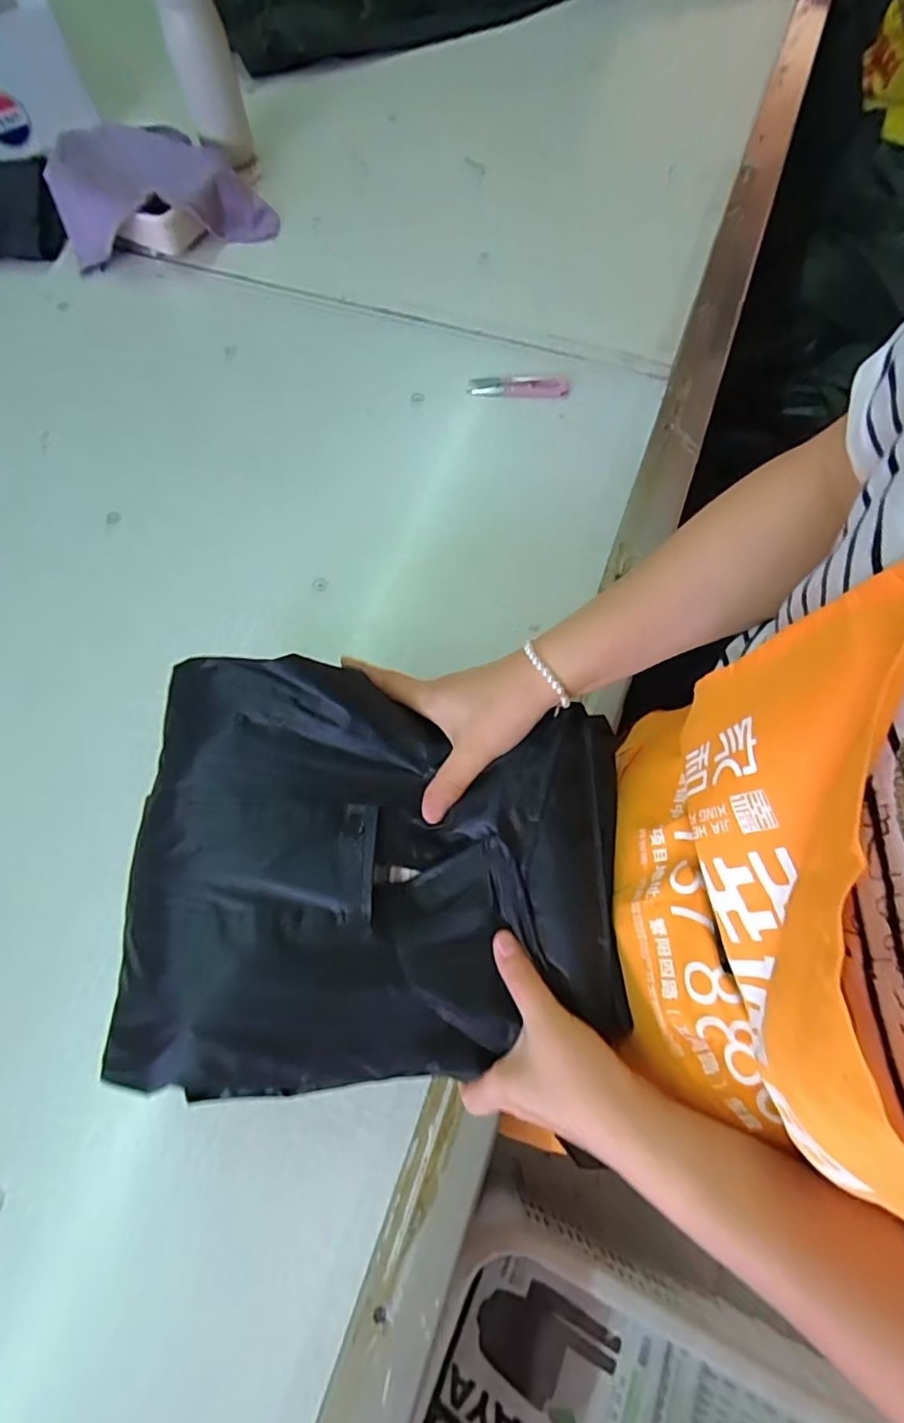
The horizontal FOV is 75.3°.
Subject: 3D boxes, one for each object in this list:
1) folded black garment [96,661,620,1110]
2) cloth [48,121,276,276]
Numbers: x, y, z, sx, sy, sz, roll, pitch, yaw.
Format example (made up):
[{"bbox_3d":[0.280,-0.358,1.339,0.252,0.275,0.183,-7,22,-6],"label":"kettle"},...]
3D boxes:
[{"bbox_3d":[-0.039,0.093,0.353,0.297,0.053,0.241,1,68,1],"label":"folded black garment"},{"bbox_3d":[-0.363,-0.650,0.716,0.233,0.093,0.193,-21,70,-8],"label":"cloth"}]

